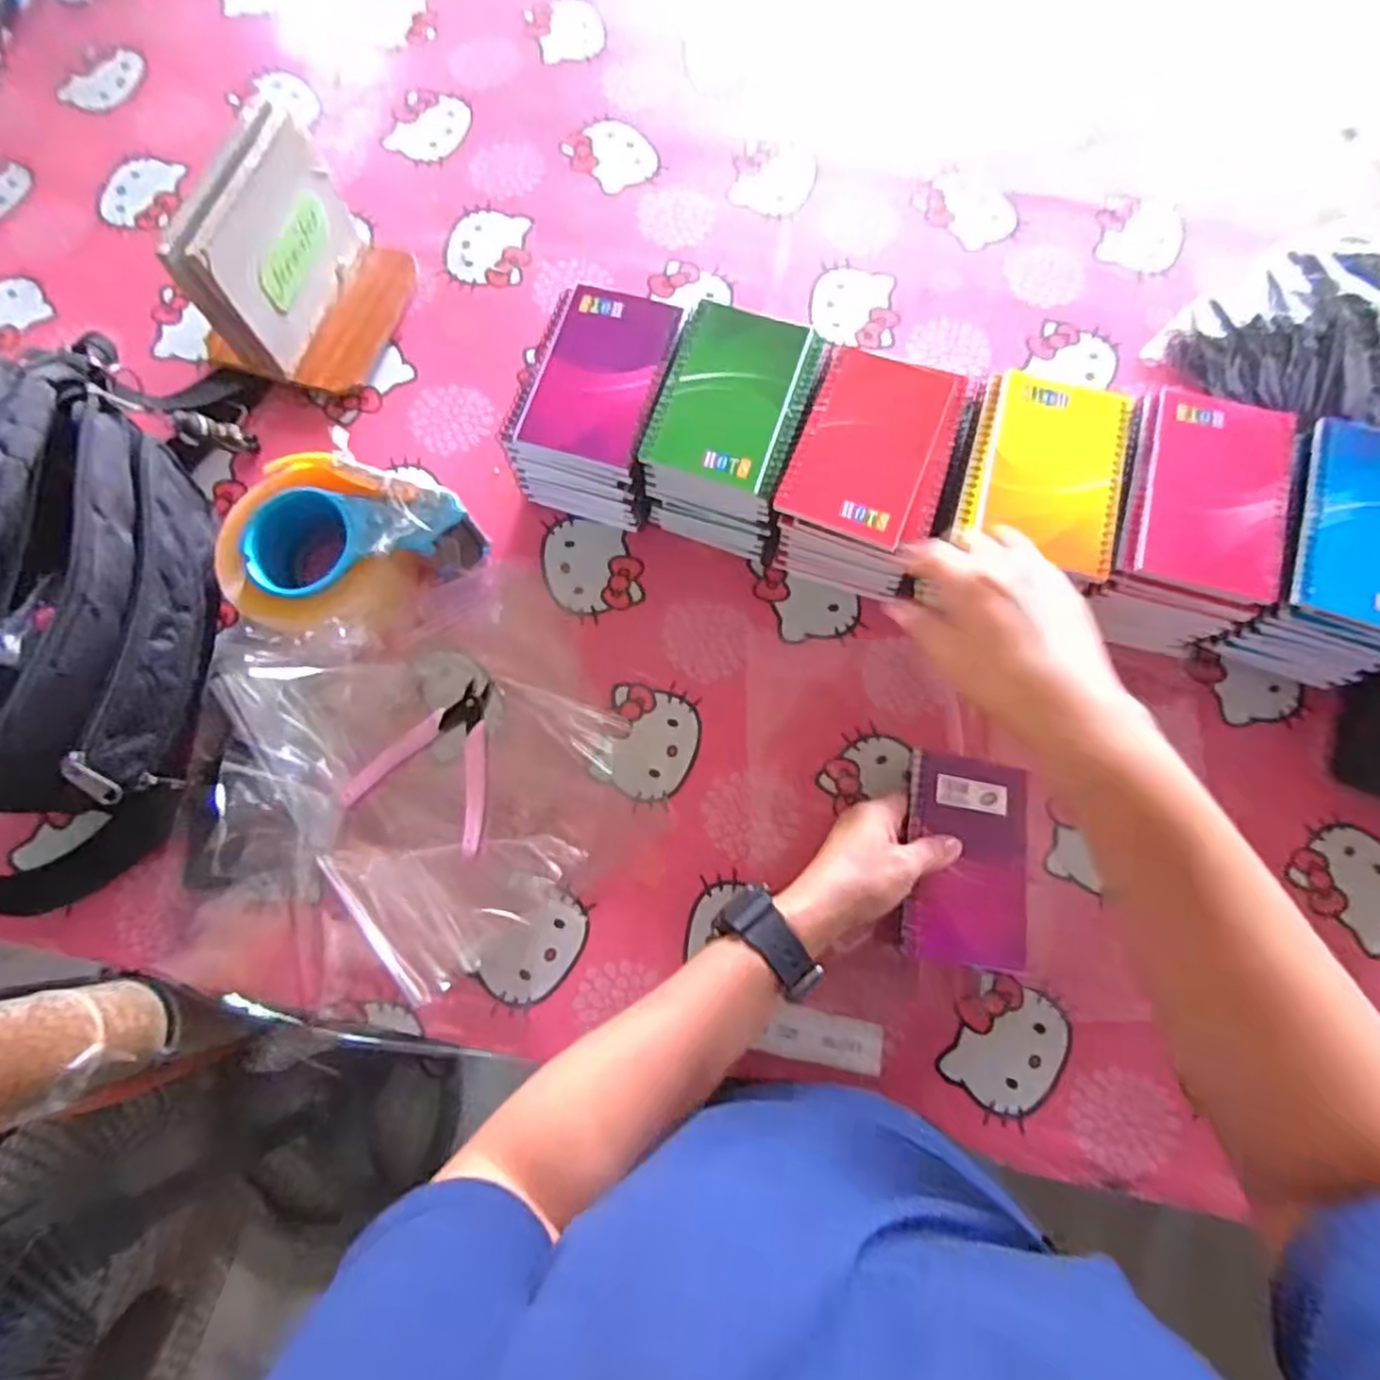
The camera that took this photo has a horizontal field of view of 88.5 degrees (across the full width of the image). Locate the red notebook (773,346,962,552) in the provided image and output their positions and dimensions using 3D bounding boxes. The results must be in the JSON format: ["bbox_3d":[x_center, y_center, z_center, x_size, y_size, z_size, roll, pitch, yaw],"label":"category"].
[{"bbox_3d":[0.115,-0.161,0.461,0.083,0.008,0.129,20,77,5],"label":"red notebook"}]

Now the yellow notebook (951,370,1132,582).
[{"bbox_3d":[0.226,-0.140,0.452,0.092,0.010,0.128,15,76,4],"label":"yellow notebook"}]

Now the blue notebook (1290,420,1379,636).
[{"bbox_3d":[0.423,-0.098,0.431,0.092,0.016,0.129,19,76,5],"label":"blue notebook"}]

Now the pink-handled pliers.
[{"bbox_3d":[-0.187,0.050,0.499,0.096,0.010,0.117,4,76,3],"label":"pink-handled pliers"}]

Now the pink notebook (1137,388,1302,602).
[{"bbox_3d":[0.330,-0.124,0.441,0.083,0.011,0.131,17,76,4],"label":"pink notebook"}]

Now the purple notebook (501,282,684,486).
[{"bbox_3d":[-0.065,-0.214,0.488,0.091,0.019,0.132,16,76,4],"label":"purple notebook"}]

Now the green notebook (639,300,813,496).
[{"bbox_3d":[0.024,-0.196,0.471,0.082,0.008,0.124,17,76,4],"label":"green notebook"}]

